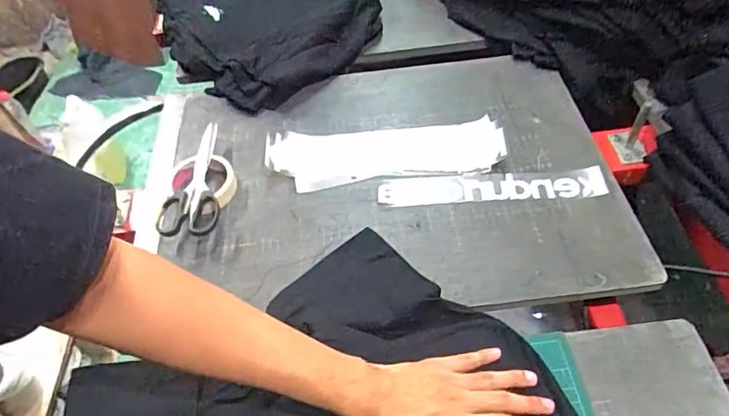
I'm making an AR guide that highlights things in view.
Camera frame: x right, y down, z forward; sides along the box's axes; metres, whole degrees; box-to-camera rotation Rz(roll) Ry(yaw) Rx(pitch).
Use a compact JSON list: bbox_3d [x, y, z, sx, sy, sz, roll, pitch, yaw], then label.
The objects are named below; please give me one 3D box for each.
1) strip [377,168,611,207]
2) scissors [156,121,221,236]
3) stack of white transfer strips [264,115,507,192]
[{"bbox_3d":[0.171,-0.027,0.677,0.298,0.006,0.044,-4,59,3],"label":"strip"},{"bbox_3d":[-0.236,-0.041,0.690,0.073,0.021,0.196,-8,54,-2],"label":"scissors"},{"bbox_3d":[0.026,-0.081,0.713,0.327,0.029,0.098,-1,52,4],"label":"stack of white transfer strips"}]

